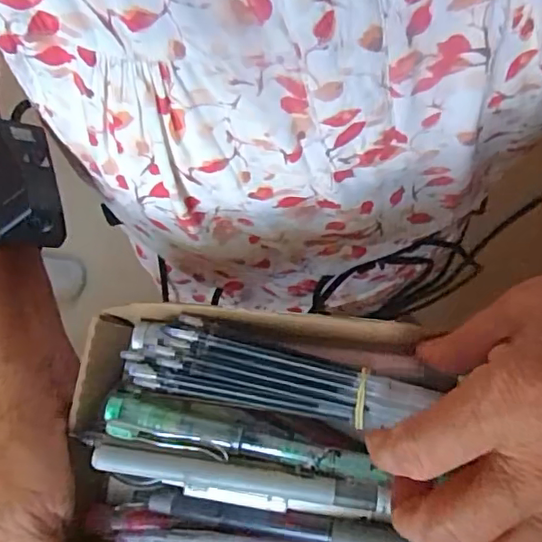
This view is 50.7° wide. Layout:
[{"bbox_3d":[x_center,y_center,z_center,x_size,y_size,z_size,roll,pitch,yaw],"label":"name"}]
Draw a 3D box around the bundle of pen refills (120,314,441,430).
[{"bbox_3d":[-0.002,0.045,0.247,0.131,0.014,0.031,10,73,11],"label":"bundle of pen refills"}]

